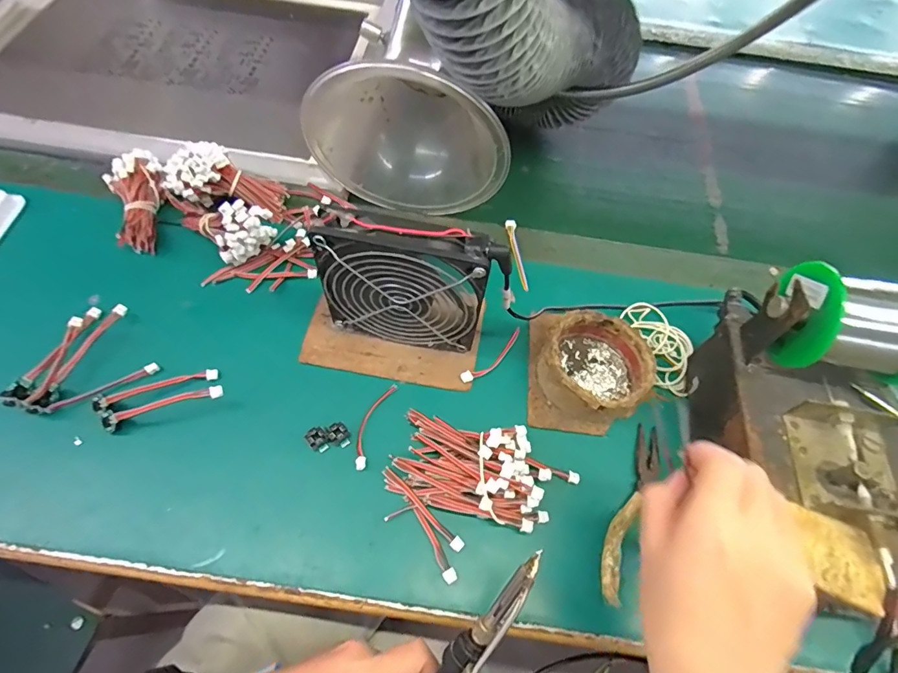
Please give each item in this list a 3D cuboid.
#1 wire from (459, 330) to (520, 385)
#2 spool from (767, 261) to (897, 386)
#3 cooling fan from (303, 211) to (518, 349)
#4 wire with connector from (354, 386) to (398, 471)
[{"bbox_3d":[0.039,0.017,0.385,0.072,0.006,0.012,-38,70,-22],"label":"wire"},{"bbox_3d":[0.263,-0.007,0.298,0.093,0.056,0.065,8,61,1],"label":"spool"},{"bbox_3d":[-0.030,-0.033,0.340,0.123,0.131,0.026,10,61,2],"label":"cooling fan"},{"bbox_3d":[-0.059,0.066,0.349,0.015,0.007,0.072,16,61,5],"label":"wire with connector"}]

